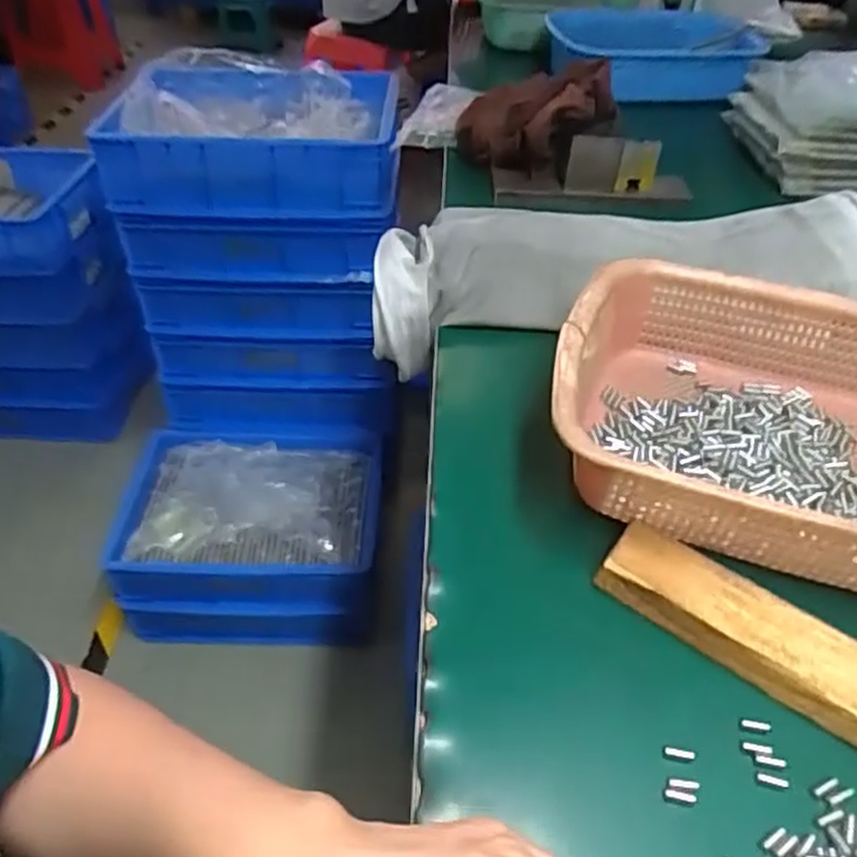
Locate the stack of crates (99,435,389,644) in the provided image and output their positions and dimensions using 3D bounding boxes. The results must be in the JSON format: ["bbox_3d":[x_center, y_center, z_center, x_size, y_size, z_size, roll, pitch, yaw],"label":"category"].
[{"bbox_3d":[-0.295,0.172,1.235,0.404,0.196,0.309,1,42,1],"label":"stack of crates"}]

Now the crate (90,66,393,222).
[{"bbox_3d":[-0.247,-0.428,1.077,0.409,0.128,0.269,3,42,3],"label":"crate"}]

